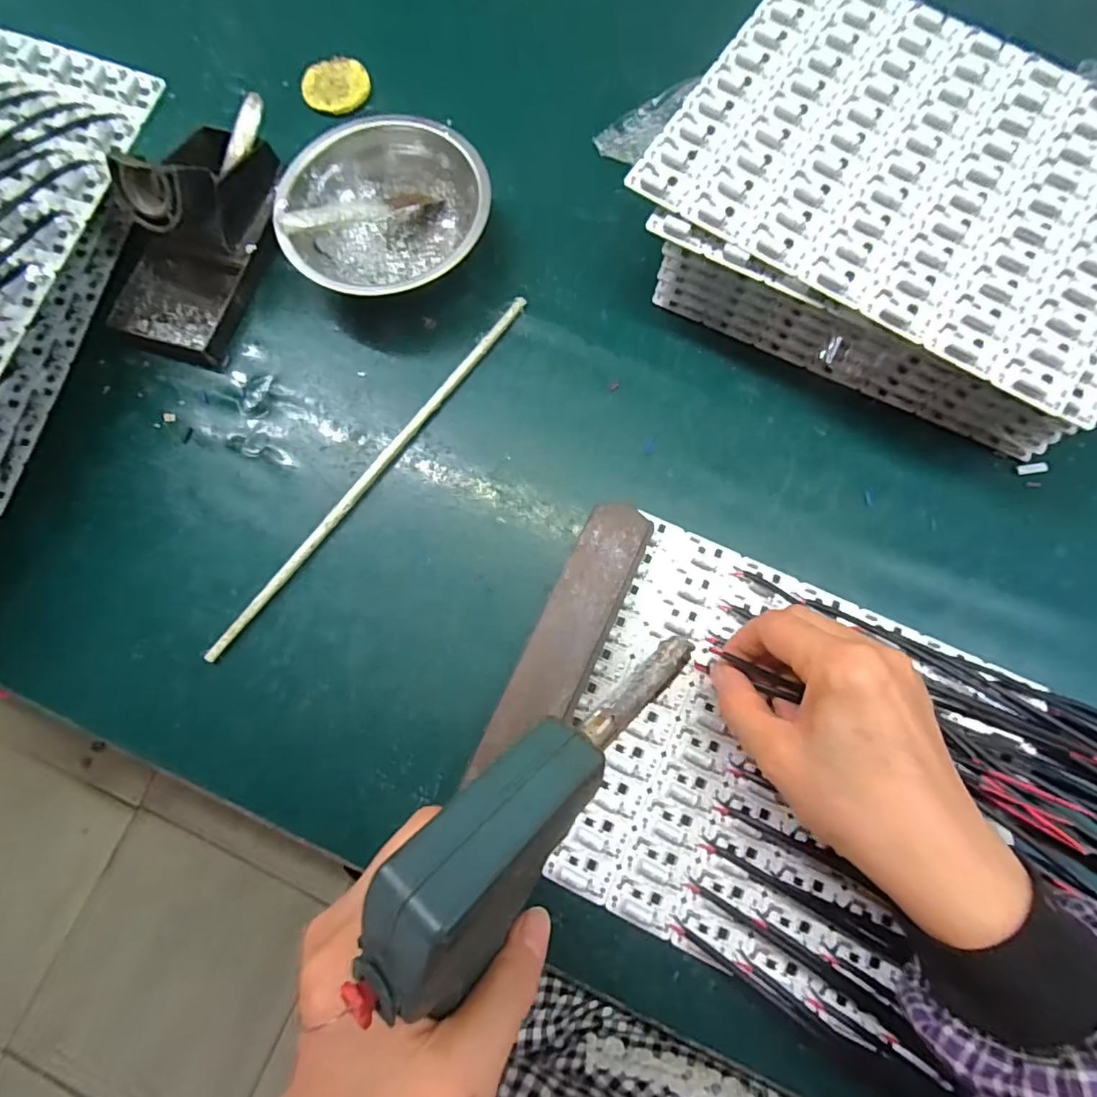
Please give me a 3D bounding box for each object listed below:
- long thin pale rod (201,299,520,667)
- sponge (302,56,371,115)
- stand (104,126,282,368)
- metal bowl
[{"bbox_3d":[-0.103,-0.048,0.325,0.009,0.008,0.275,37,80,9],"label":"long thin pale rod"},{"bbox_3d":[-0.154,-0.336,0.396,0.047,0.009,0.043,0,77,1],"label":"sponge"},{"bbox_3d":[-0.227,-0.201,0.335,0.080,0.064,0.142,14,78,5],"label":"stand"},{"bbox_3d":[-0.101,-0.211,0.348,0.124,0.042,0.118,0,77,1],"label":"metal bowl"}]

